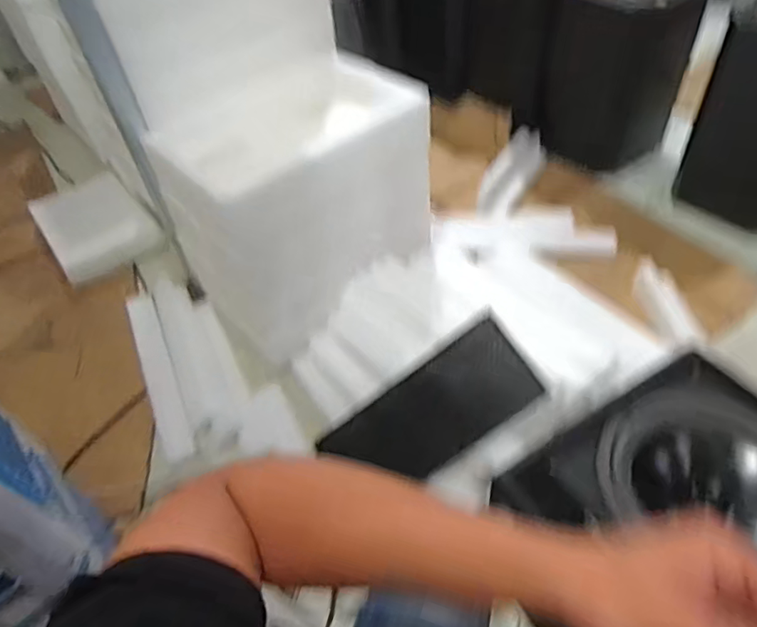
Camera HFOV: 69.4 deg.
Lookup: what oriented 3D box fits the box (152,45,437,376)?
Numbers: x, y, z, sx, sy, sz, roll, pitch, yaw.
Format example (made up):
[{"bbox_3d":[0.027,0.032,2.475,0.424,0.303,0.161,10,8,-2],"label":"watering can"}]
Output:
[{"bbox_3d":[-0.209,-0.308,1.510,0.619,0.497,0.474,-32,52,-20],"label":"box"}]

